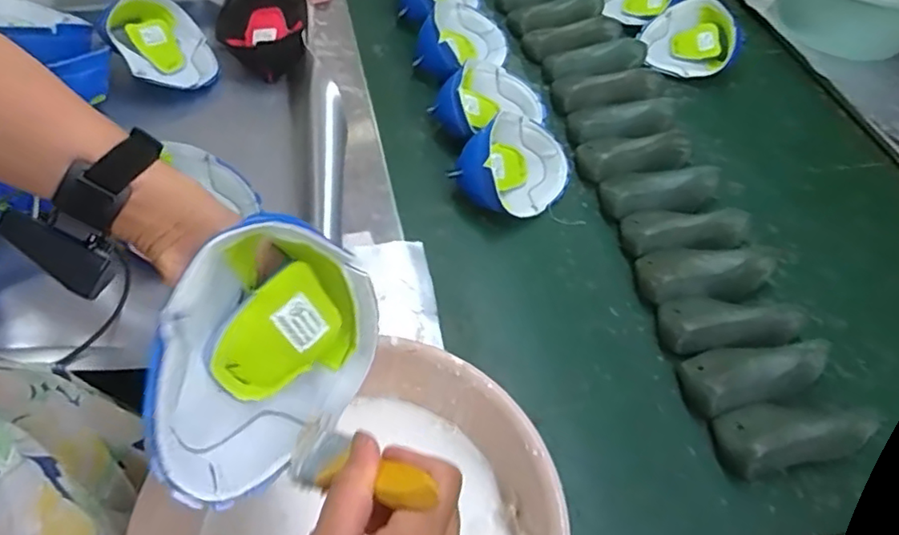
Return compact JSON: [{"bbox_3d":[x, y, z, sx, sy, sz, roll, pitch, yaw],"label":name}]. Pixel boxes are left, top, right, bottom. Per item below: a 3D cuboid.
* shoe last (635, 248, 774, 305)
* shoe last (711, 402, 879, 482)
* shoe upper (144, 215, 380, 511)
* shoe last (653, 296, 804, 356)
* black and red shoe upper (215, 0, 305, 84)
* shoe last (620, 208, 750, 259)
[{"bbox_3d":[0.327,0.002,0.775,0.165,0.052,0.076,-4,53,-6],"label":"shoe last"},{"bbox_3d":[0.366,0.174,0.641,0.153,0.056,0.068,-8,54,-9],"label":"shoe last"},{"bbox_3d":[-0.111,0.055,0.347,0.066,0.148,0.154,7,47,31],"label":"shoe upper"},{"bbox_3d":[0.340,0.061,0.726,0.166,0.055,0.075,-2,53,-5],"label":"shoe last"},{"bbox_3d":[-0.281,-0.368,0.917,0.133,0.042,0.161,-16,80,6],"label":"black and red shoe upper"},{"bbox_3d":[0.314,-0.053,0.807,0.163,0.051,0.073,-2,53,-4],"label":"shoe last"}]

